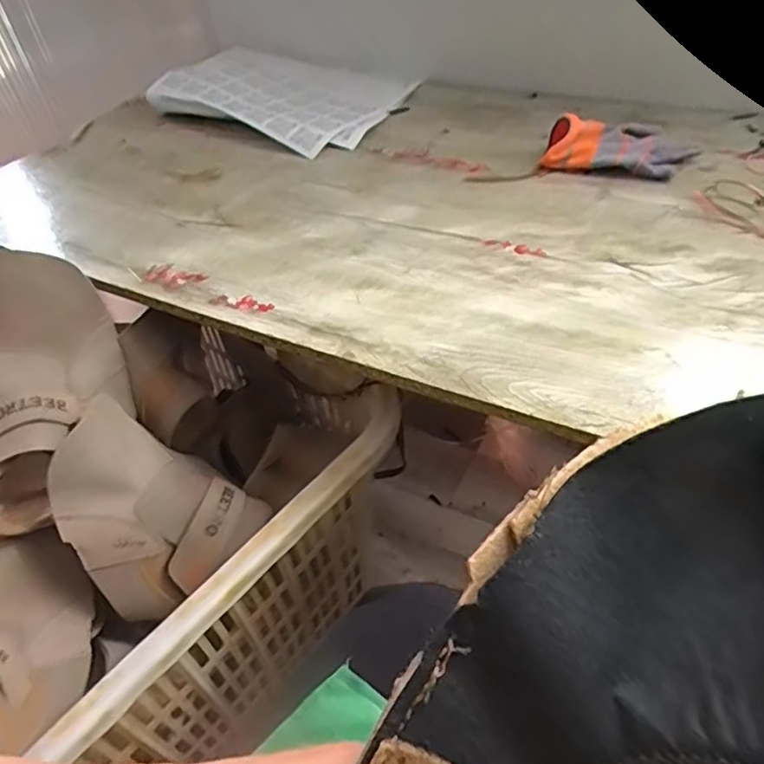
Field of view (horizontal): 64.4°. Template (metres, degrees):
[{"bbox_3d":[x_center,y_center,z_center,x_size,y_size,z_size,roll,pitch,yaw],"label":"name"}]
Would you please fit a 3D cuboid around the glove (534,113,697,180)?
[{"bbox_3d":[0.288,-0.292,0.730,0.169,0.043,0.108,12,48,18],"label":"glove"}]

